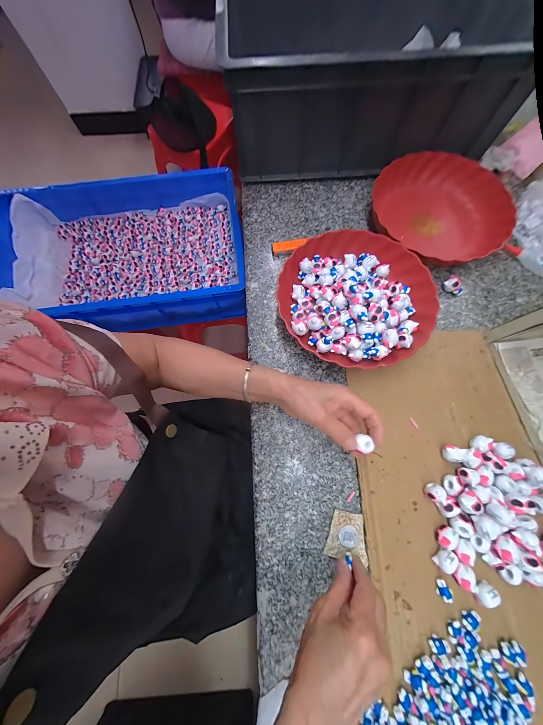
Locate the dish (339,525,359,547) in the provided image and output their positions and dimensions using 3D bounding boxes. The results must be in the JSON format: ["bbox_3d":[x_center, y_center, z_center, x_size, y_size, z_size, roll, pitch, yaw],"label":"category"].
[{"bbox_3d":[0.104,0.233,0.308,0.025,0.004,0.023,0,74,1],"label":"dish"}]

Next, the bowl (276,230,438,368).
[{"bbox_3d":[0.137,-0.110,0.381,0.234,0.058,0.227,0,74,1],"label":"bowl"}]

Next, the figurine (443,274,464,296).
[{"bbox_3d":[0.322,-0.133,0.405,0.024,0.023,0.035,-38,77,-9],"label":"figurine"}]

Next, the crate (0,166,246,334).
[{"bbox_3d":[-0.431,-0.301,0.639,0.677,0.133,0.395,-4,74,0],"label":"crate"}]

